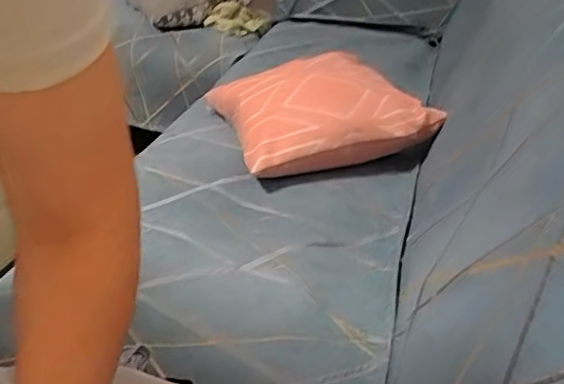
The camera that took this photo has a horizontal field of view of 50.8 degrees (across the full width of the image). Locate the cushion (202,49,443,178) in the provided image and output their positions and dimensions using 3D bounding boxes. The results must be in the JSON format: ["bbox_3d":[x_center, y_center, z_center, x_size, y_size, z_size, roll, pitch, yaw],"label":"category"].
[{"bbox_3d":[0.059,-0.162,1.185,0.358,0.121,0.361,-10,34,-20],"label":"cushion"}]

